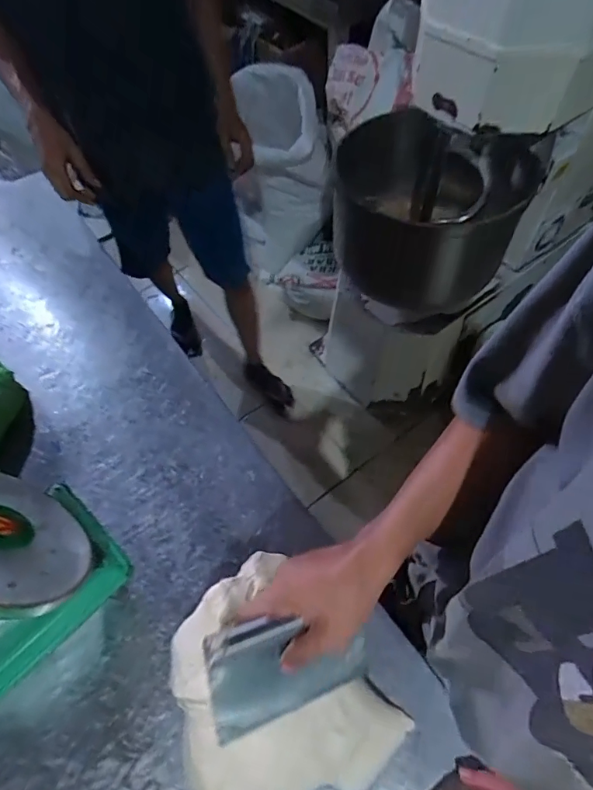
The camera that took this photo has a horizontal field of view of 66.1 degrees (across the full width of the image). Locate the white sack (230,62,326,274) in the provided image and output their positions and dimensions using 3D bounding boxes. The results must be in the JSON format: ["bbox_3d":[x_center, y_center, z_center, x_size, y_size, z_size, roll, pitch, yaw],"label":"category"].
[{"bbox_3d":[-0.074,-0.735,1.661,0.343,0.696,0.340,-5,58,0],"label":"white sack"}]

